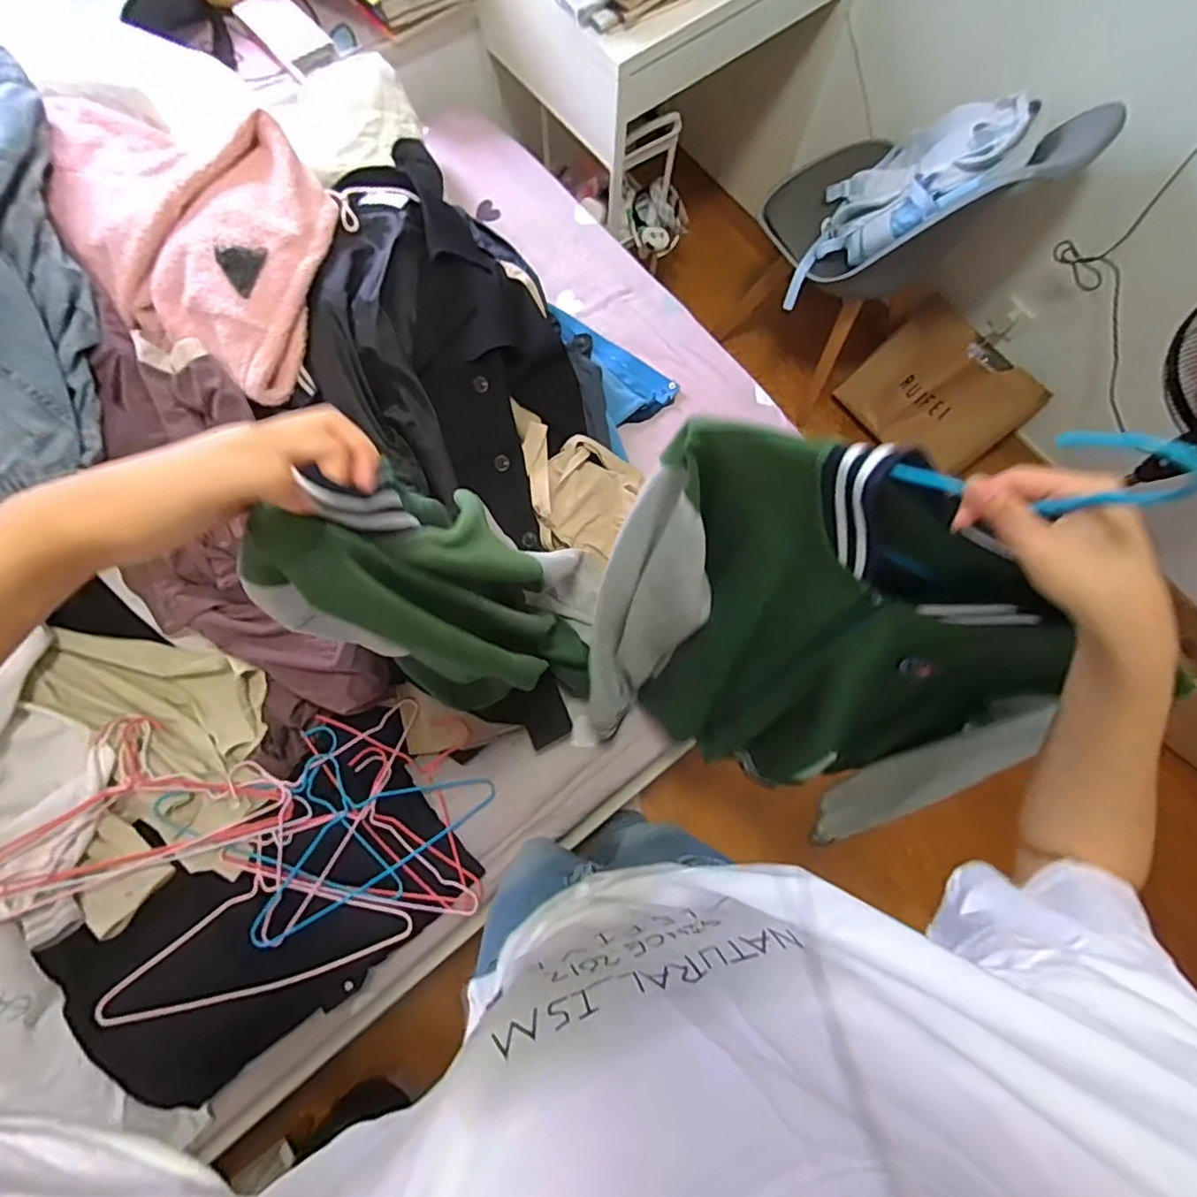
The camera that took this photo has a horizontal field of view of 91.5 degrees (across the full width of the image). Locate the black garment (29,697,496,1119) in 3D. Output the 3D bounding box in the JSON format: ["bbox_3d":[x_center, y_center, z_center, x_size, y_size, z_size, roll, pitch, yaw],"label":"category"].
[{"bbox_3d":[-0.513,0.490,0.938,0.577,0.081,0.360,-37,79,-11],"label":"black garment"}]

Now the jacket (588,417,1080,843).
[{"bbox_3d":[0.219,0.109,0.655,0.468,0.660,0.179,25,76,5],"label":"jacket"}]

